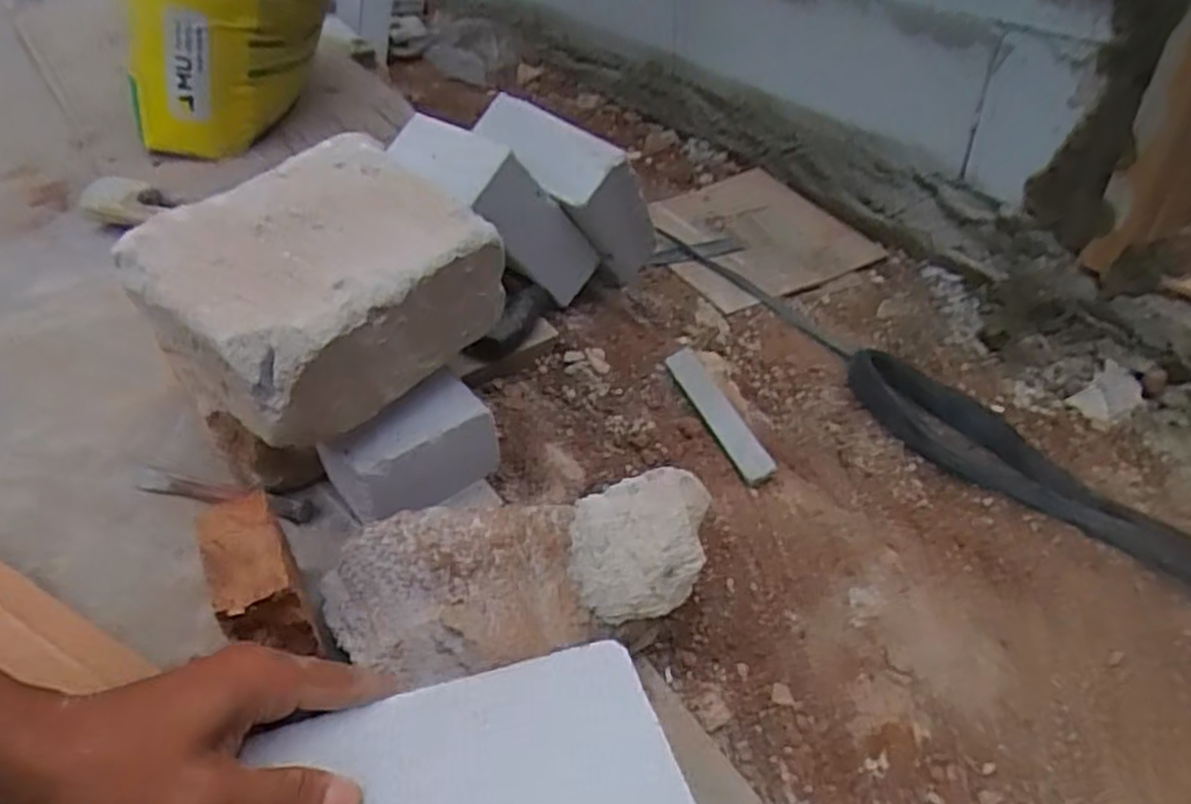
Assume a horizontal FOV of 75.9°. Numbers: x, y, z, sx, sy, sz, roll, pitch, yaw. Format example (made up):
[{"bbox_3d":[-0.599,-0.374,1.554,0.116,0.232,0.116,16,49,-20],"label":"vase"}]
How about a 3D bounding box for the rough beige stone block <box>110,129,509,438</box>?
[{"bbox_3d":[-0.210,-0.089,0.581,0.206,0.104,0.215,30,50,33],"label":"rough beige stone block"}]

